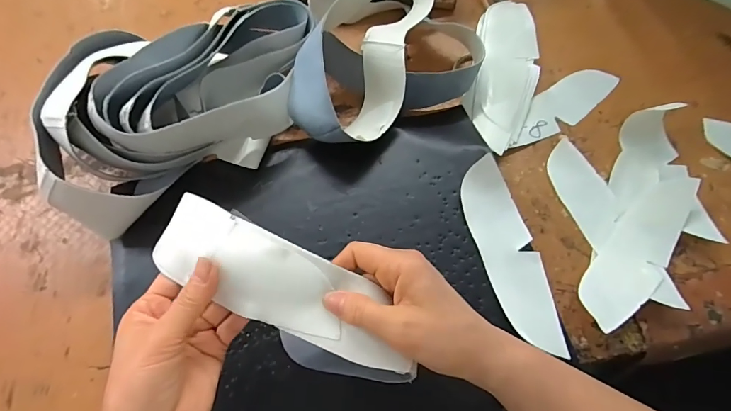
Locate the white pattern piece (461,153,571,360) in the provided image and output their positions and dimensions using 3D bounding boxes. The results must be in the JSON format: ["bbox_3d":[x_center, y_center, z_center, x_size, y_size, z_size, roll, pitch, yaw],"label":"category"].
[{"bbox_3d":[0.145,0.047,0.396,0.055,0.022,0.190,-16,71,-2],"label":"white pattern piece"}]

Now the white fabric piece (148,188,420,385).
[{"bbox_3d":[-0.063,0.061,0.293,0.213,0.036,0.068,27,86,5],"label":"white fabric piece"}]

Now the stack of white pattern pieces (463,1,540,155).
[{"bbox_3d":[0.176,-0.170,0.505,0.079,0.019,0.229,13,68,6],"label":"stack of white pattern pieces"}]

